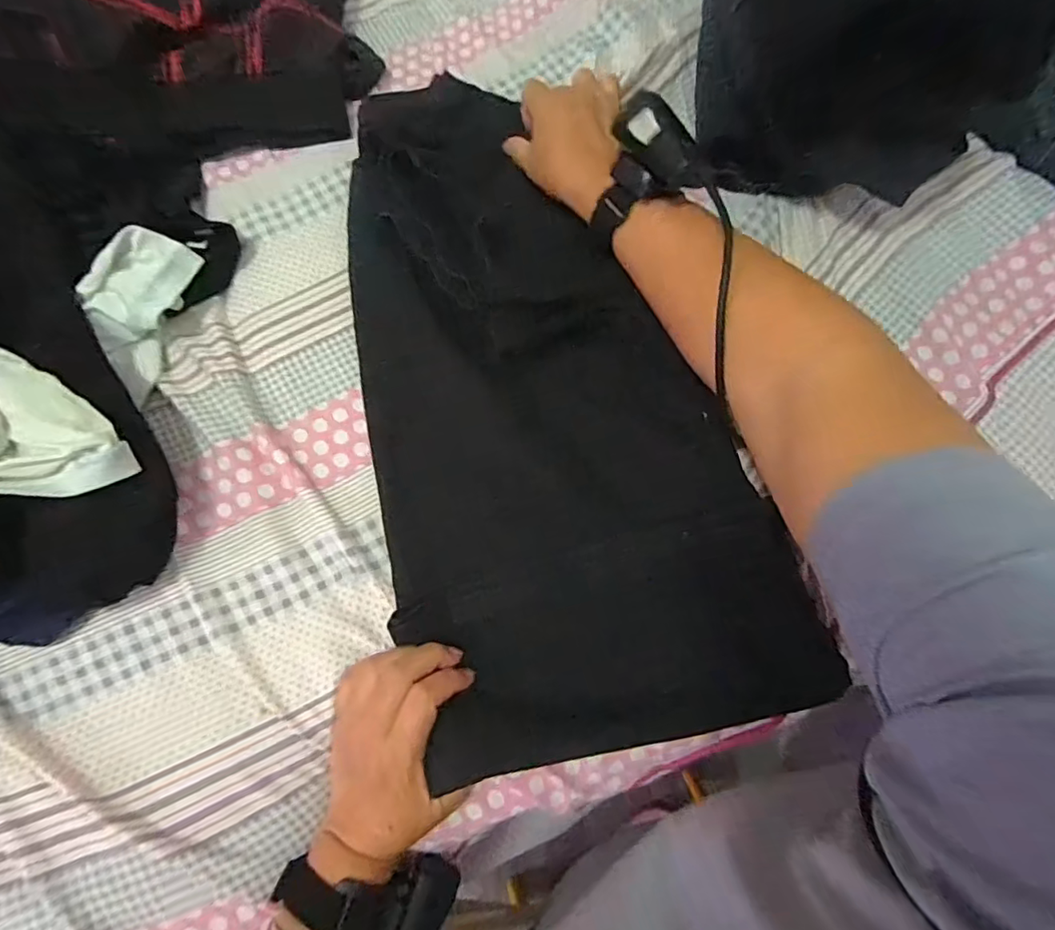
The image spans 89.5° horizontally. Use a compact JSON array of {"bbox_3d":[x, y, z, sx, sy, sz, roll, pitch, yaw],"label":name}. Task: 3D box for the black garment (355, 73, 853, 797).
[{"bbox_3d":[0.007,-0.061,0.378,0.243,0.042,0.482,-14,75,-4],"label":"black garment"}]

